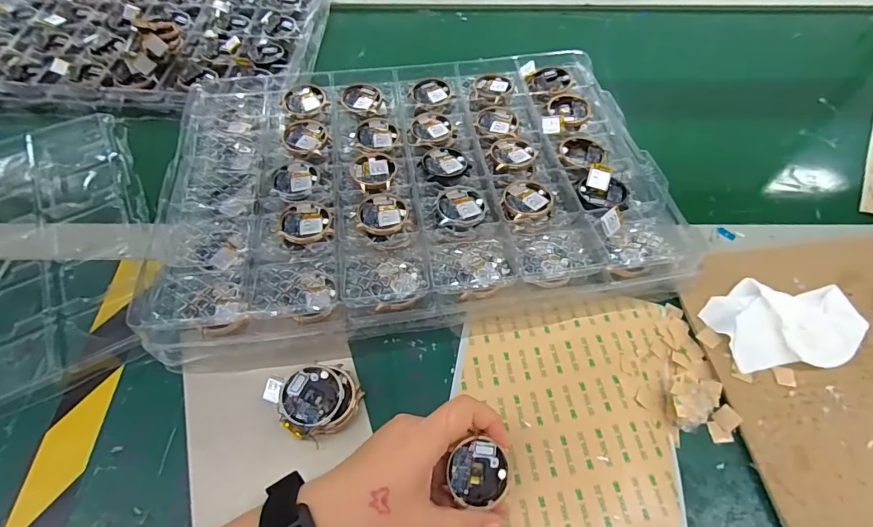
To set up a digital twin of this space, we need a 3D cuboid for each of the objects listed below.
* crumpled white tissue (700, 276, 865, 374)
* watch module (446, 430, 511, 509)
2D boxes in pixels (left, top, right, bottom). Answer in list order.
[{"bbox_3d":[0.286,0.048,0.362,0.122,0.016,0.072,-3,58,-2],"label":"crumpled white tissue"},{"bbox_3d":[0.028,0.139,0.294,0.041,0.011,0.039,43,68,-6],"label":"watch module"}]

